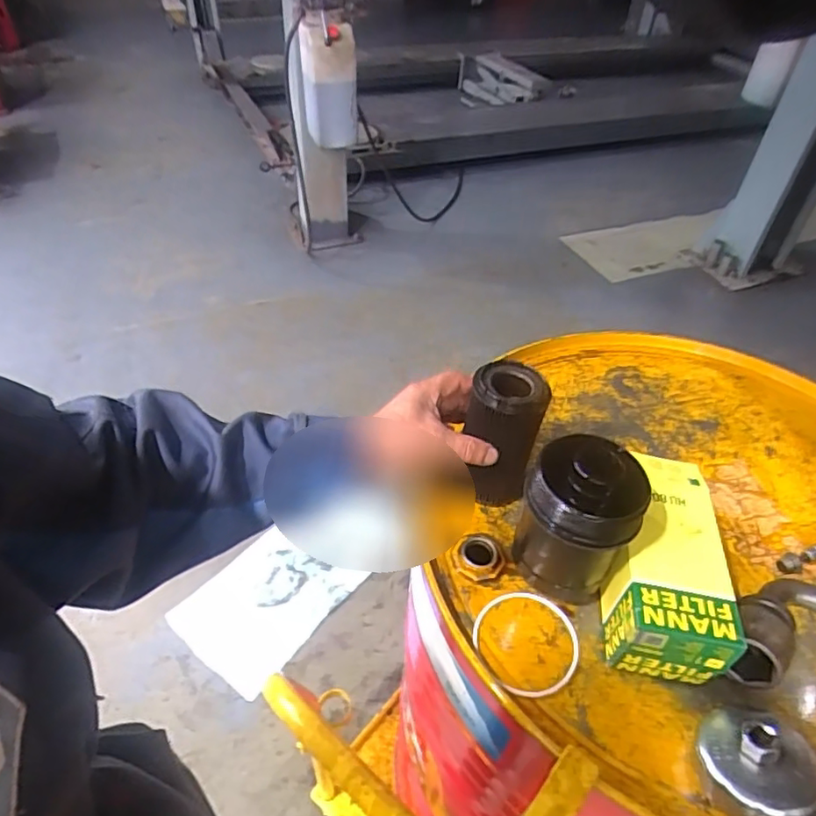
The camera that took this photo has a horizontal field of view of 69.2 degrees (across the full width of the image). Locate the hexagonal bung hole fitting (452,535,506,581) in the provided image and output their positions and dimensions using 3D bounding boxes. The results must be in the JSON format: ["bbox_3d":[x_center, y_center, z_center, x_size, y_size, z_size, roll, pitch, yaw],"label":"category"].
[{"bbox_3d":[0.065,0.139,0.546,0.046,0.017,0.041,-3,45,-6],"label":"hexagonal bung hole fitting"}]

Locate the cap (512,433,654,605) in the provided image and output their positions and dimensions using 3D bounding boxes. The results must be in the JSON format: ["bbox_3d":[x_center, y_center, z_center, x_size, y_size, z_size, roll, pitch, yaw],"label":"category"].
[{"bbox_3d":[0.136,0.097,0.493,0.082,0.162,0.077,1,44,-1],"label":"cap"}]

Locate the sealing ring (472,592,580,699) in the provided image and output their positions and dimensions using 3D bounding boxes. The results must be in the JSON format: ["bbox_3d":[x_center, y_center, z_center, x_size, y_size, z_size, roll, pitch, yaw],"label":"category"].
[{"bbox_3d":[0.097,0.194,0.490,0.087,0.009,0.089,6,42,-5],"label":"sealing ring"}]

